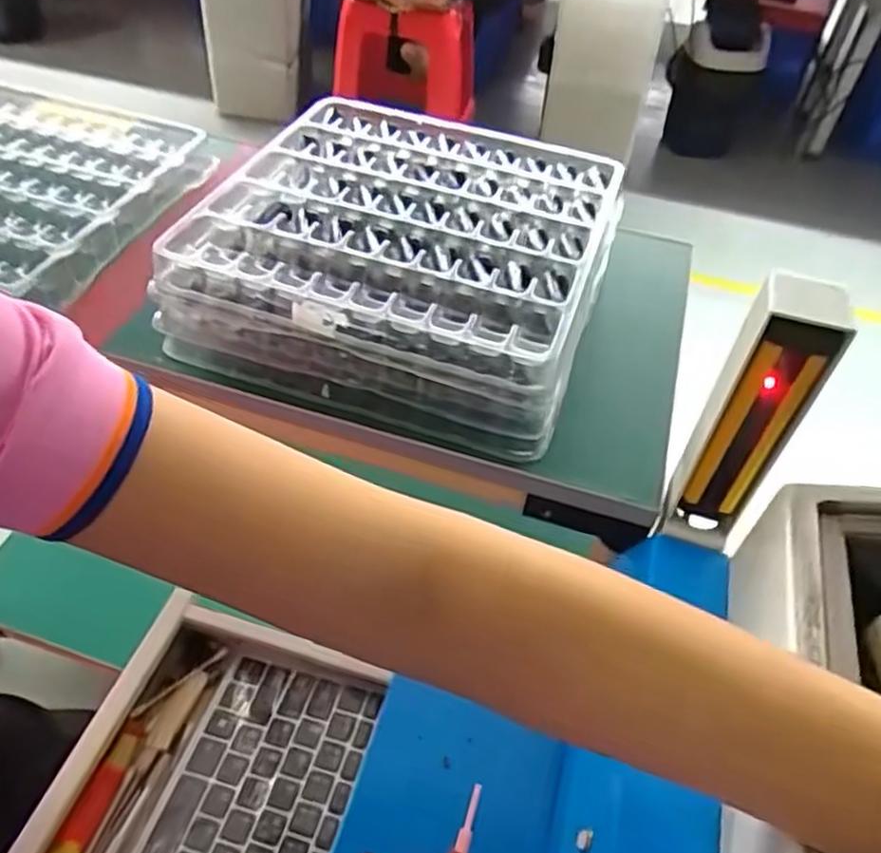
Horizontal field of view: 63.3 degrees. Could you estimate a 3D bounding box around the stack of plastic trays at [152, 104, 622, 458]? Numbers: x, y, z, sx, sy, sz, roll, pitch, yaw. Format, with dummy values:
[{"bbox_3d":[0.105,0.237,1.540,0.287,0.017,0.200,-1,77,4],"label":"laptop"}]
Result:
[{"bbox_3d":[-0.019,-0.121,0.498,0.253,0.072,0.252,17,48,10],"label":"stack of plastic trays"}]

